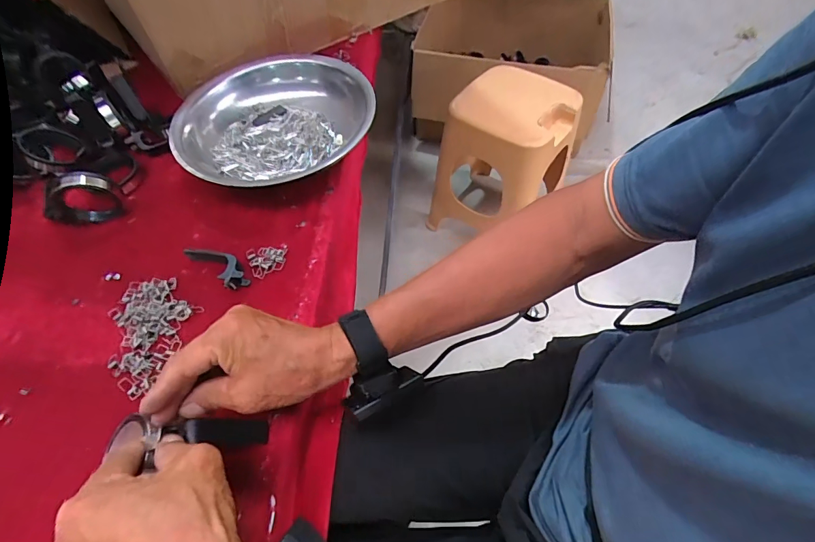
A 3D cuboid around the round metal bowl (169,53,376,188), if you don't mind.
[{"bbox_3d":[-0.169,-0.189,0.536,0.235,0.065,0.243,-1,57,1],"label":"round metal bowl"}]

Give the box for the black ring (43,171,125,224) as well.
[{"bbox_3d":[-0.391,-0.086,0.481,0.086,0.069,0.018,-15,57,-8],"label":"black ring"}]

